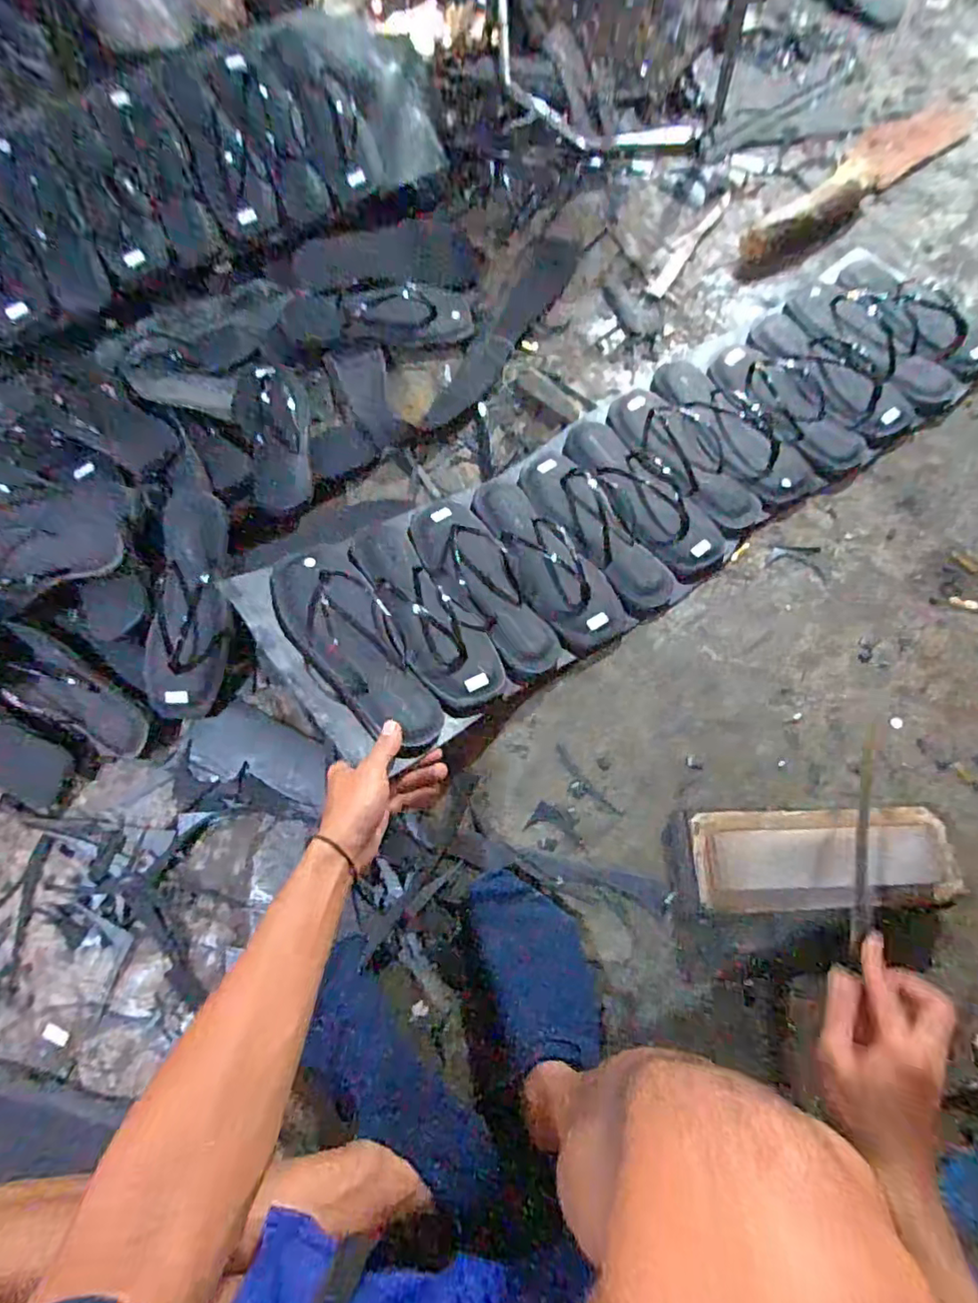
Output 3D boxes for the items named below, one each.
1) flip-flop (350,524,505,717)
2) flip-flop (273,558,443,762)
[{"bbox_3d":[-0.077,-0.042,0.639,0.083,0.049,0.249,-34,73,-11],"label":"flip-flop"},{"bbox_3d":[-0.140,-0.005,0.593,0.087,0.023,0.258,-33,75,-24],"label":"flip-flop"}]

